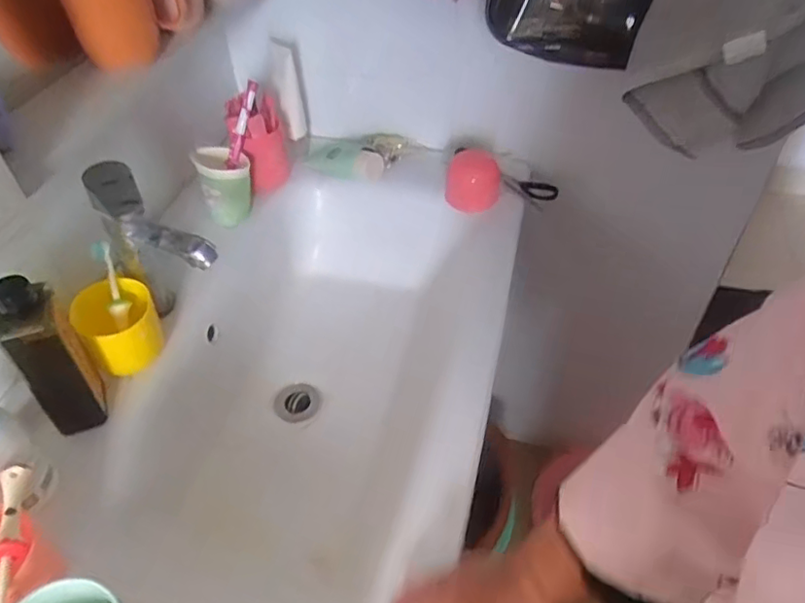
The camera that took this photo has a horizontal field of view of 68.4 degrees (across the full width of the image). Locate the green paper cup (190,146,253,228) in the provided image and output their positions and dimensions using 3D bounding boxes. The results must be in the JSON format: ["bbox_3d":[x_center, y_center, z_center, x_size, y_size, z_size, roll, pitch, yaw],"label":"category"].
[{"bbox_3d":[-0.240,-0.160,0.812,0.068,0.088,0.067,-2,45,2],"label":"green paper cup"}]

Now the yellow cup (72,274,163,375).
[{"bbox_3d":[-0.297,0.026,0.626,0.075,0.064,0.077,-2,45,2],"label":"yellow cup"}]

